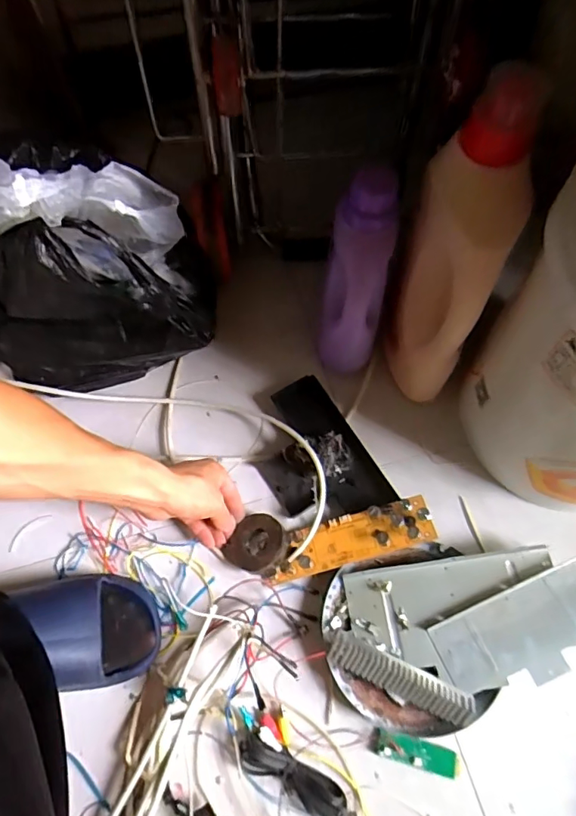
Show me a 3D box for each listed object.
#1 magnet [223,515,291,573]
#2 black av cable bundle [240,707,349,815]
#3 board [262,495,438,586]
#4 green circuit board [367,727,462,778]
[{"bbox_3d":[-0.034,0.161,0.592,0.065,0.020,0.069,-13,48,15],"label":"magnet"},{"bbox_3d":[0.011,0.371,0.512,0.121,0.018,0.057,34,69,14],"label":"black av cable bundle"},{"bbox_3d":[0.068,0.153,0.584,0.195,0.020,0.056,-20,66,4],"label":"board"},{"bbox_3d":[0.131,0.357,0.521,0.092,0.011,0.024,15,65,6],"label":"green circuit board"}]

